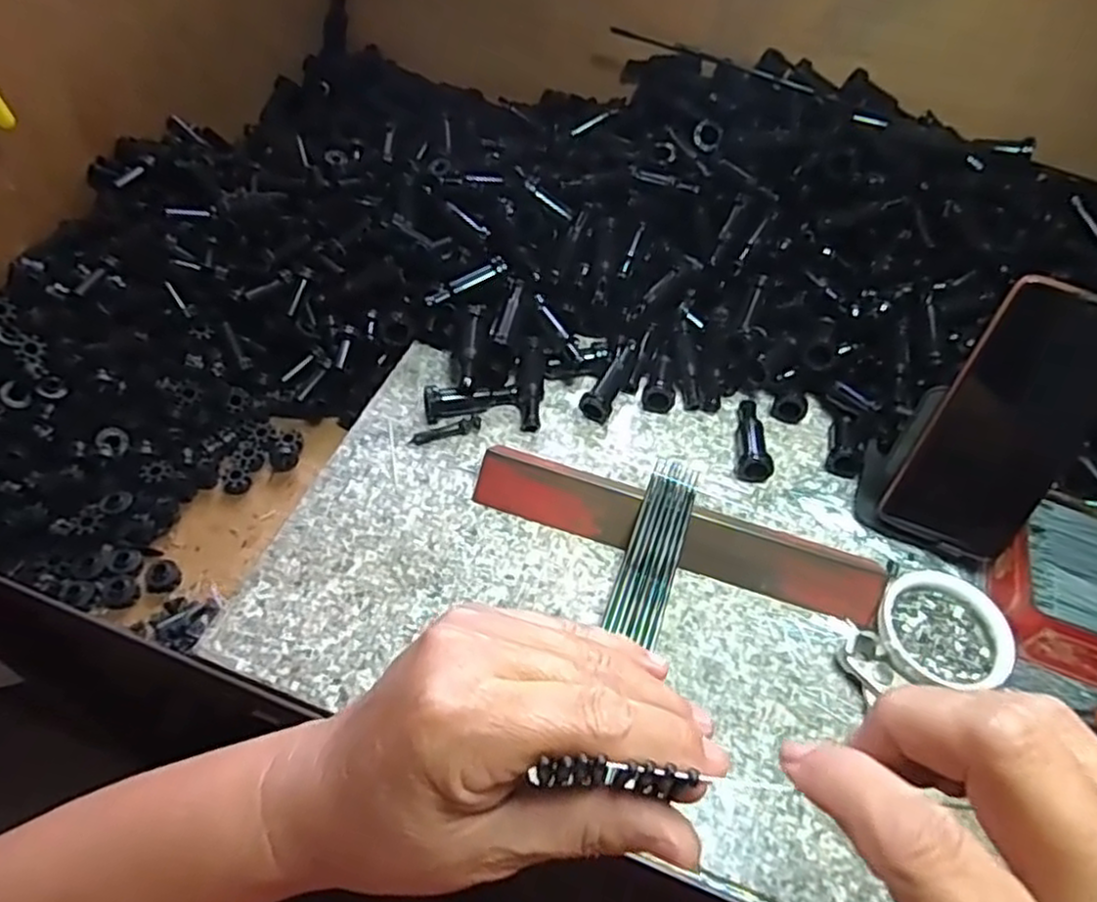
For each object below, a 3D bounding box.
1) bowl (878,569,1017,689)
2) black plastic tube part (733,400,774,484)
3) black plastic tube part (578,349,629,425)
[{"bbox_3d":[0.233,0.104,0.433,0.069,0.018,0.065,3,52,-3],"label":"bowl"},{"bbox_3d":[0.146,-0.011,0.523,0.023,0.019,0.073,9,52,2],"label":"black plastic tube part"},{"bbox_3d":[0.044,-0.050,0.532,0.023,0.018,0.060,23,71,13],"label":"black plastic tube part"}]

